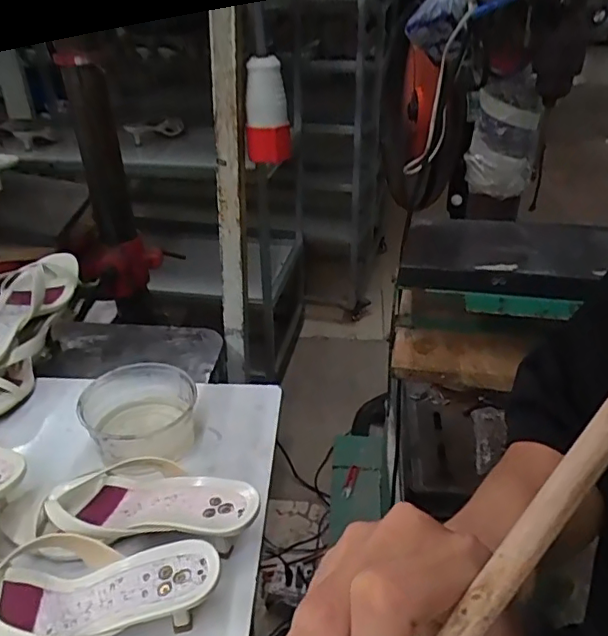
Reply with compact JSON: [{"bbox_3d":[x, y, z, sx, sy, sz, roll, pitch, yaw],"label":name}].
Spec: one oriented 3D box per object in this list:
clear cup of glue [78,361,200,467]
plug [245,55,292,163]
[{"bbox_3d":[-0.176,0.108,0.599,0.111,0.059,0.116,-8,34,-16],"label":"clear cup of glue"},{"bbox_3d":[-0.043,-0.254,0.686,0.055,0.117,0.053,0,33,-4],"label":"plug"}]

